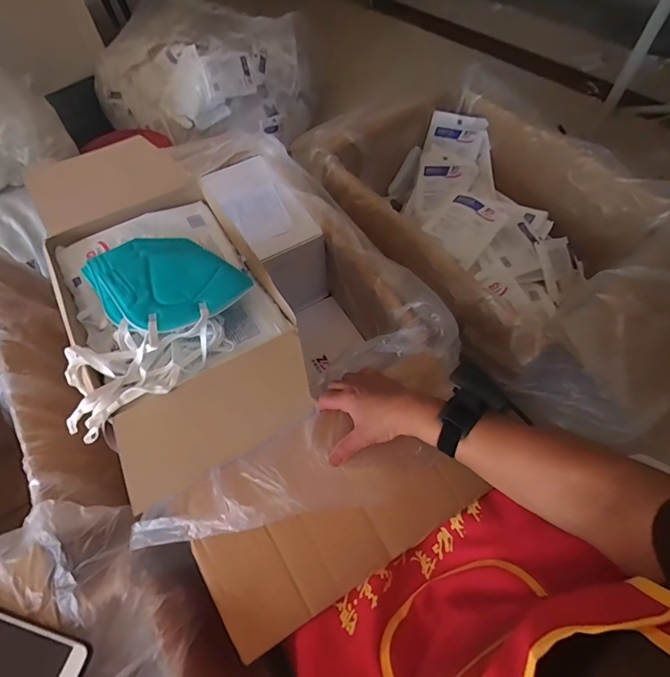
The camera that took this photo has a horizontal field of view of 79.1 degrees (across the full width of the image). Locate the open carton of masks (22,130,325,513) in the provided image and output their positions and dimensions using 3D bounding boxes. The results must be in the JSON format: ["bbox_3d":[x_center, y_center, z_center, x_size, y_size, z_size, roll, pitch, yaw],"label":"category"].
[{"bbox_3d":[-0.196,-0.037,0.477,0.218,0.147,0.429,-31,63,-16],"label":"open carton of masks"}]

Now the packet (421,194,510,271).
[{"bbox_3d":[0.260,-0.227,0.809,0.132,0.049,0.131,-36,65,-19],"label":"packet"}]

